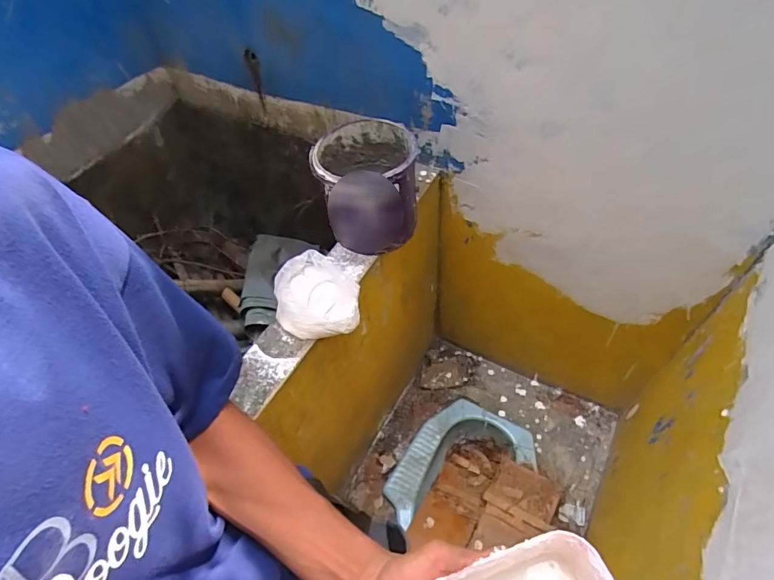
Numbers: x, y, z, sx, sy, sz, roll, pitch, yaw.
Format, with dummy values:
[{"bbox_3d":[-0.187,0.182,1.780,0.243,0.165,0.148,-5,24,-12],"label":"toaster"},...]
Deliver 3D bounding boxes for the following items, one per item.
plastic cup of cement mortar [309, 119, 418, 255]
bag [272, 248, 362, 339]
[{"bbox_3d":[-0.035,-0.193,0.866,0.176,0.187,0.160,2,53,5],"label":"plastic cup of cement mortar"},{"bbox_3d":[-0.122,0.002,0.808,0.140,0.069,0.159,-6,53,-1],"label":"bag"}]

